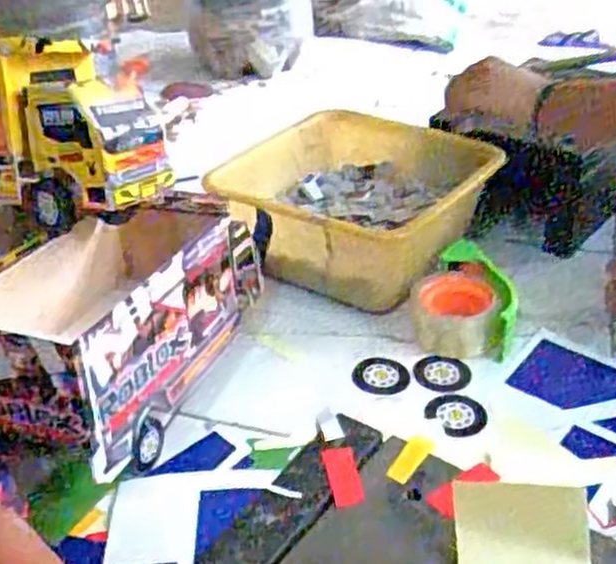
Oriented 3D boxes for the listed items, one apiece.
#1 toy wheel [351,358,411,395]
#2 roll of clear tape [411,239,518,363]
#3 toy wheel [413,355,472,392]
[{"bbox_3d":[0.073,0.094,0.802,0.056,0.010,0.049,1,34,7],"label":"toy wheel"},{"bbox_3d":[0.166,0.016,0.850,0.106,0.061,0.130,6,35,13],"label":"roll of clear tape"},{"bbox_3d":[0.134,0.091,0.800,0.055,0.007,0.050,-1,34,4],"label":"toy wheel"}]

